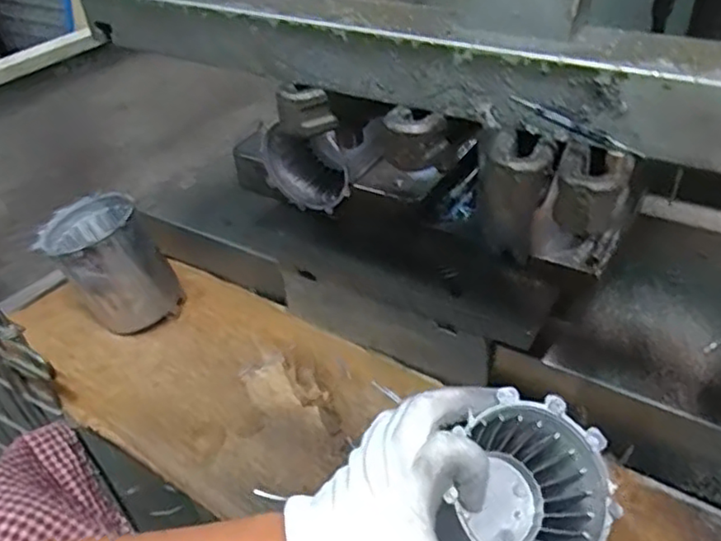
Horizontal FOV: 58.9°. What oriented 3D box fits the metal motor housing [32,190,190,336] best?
[{"bbox_3d":[-0.252,-0.006,0.646,0.095,0.107,0.100,-33,46,-29],"label":"metal motor housing"}]

